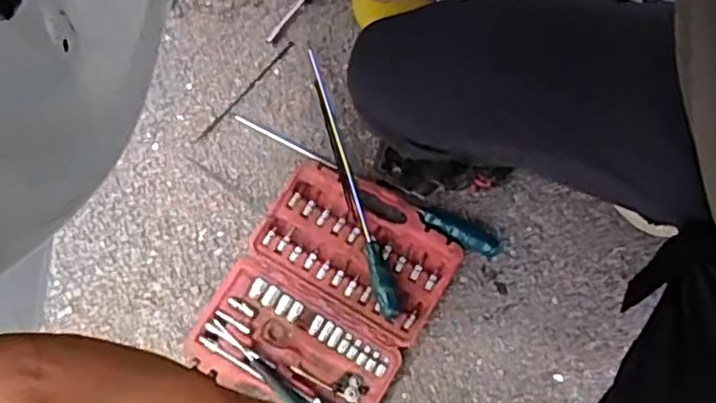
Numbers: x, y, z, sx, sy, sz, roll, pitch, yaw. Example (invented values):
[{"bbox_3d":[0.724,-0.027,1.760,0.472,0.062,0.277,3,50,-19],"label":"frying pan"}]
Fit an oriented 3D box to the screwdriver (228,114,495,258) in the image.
[{"bbox_3d":[0.009,-0.034,0.912,0.403,0.031,0.033,30,79,9],"label":"screwdriver"}]

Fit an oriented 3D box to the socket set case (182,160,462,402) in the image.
[{"bbox_3d":[-0.043,0.129,0.872,0.253,0.038,0.331,30,79,9],"label":"socket set case"}]

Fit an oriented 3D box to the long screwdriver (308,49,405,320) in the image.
[{"bbox_3d":[-0.014,-0.034,0.895,0.031,0.026,0.389,-18,76,-3],"label":"long screwdriver"}]

